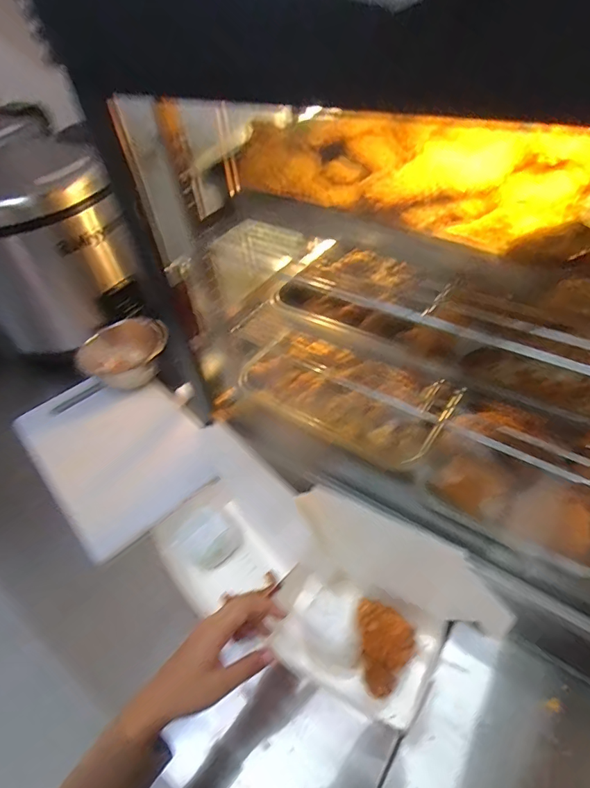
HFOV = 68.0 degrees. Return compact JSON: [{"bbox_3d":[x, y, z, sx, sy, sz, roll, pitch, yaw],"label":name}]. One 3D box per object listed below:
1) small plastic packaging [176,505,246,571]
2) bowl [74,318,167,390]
[{"bbox_3d":[-0.125,0.208,0.631,0.083,0.057,0.072,27,55,29],"label":"small plastic packaging"},{"bbox_3d":[-0.348,-0.082,0.893,0.164,0.092,0.164,-3,46,4],"label":"bowl"}]

